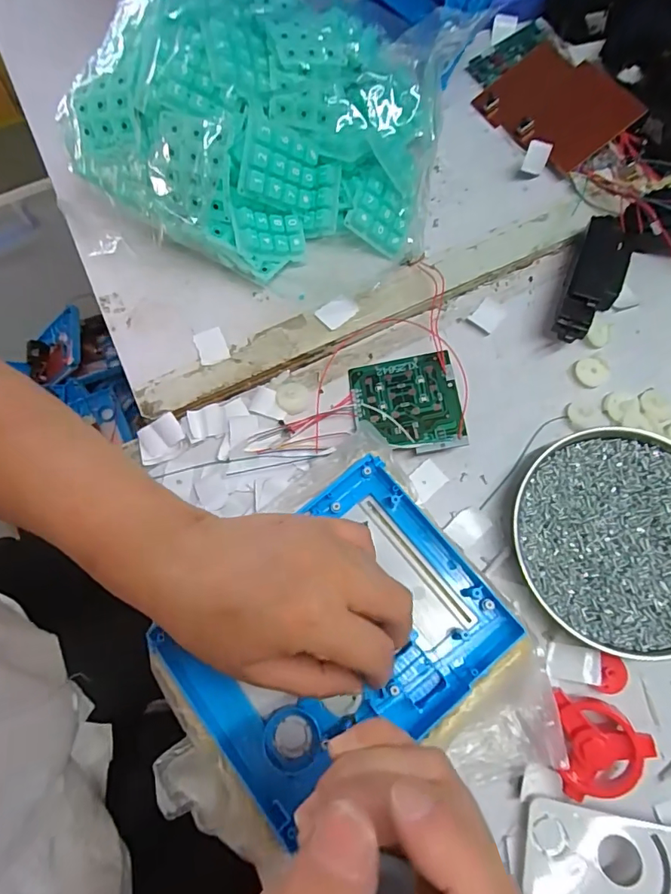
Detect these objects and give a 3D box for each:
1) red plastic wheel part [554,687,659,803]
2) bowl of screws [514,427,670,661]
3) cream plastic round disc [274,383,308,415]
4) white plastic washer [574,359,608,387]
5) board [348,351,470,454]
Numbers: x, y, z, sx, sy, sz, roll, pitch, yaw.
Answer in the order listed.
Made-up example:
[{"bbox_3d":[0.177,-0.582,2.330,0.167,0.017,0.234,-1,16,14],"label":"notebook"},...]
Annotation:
[{"bbox_3d":[0.152,0.169,0.278,0.046,0.020,0.052,1,74,1],"label":"red plastic wheel part"},{"bbox_3d":[0.183,0.056,0.310,0.130,0.024,0.131,-14,74,-4],"label":"bowl of screws"},{"bbox_3d":[-0.032,-0.035,0.355,0.022,0.004,0.024,0,74,1],"label":"cream plastic round disc"},{"bbox_3d":[0.182,-0.053,0.350,0.018,0.007,0.021,-39,77,-10],"label":"white plastic washer"},{"bbox_3d":[0.049,-0.030,0.343,0.071,0.006,0.072,-10,67,9],"label":"board"}]

